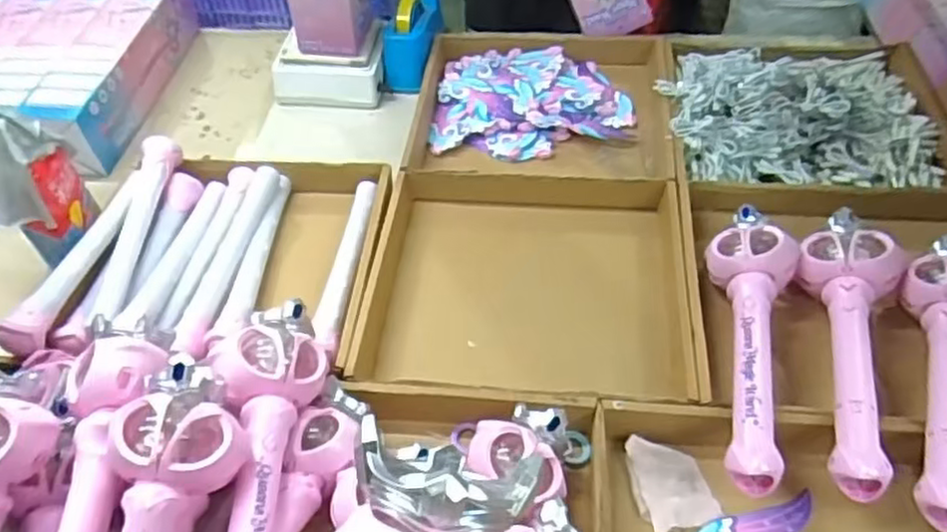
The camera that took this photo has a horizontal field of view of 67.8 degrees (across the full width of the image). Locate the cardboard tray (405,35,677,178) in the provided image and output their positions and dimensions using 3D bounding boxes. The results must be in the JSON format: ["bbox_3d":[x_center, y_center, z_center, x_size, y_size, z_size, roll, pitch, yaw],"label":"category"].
[{"bbox_3d":[0.111,-0.252,1.134,0.387,0.058,0.363,4,50,7],"label":"cardboard tray"}]

